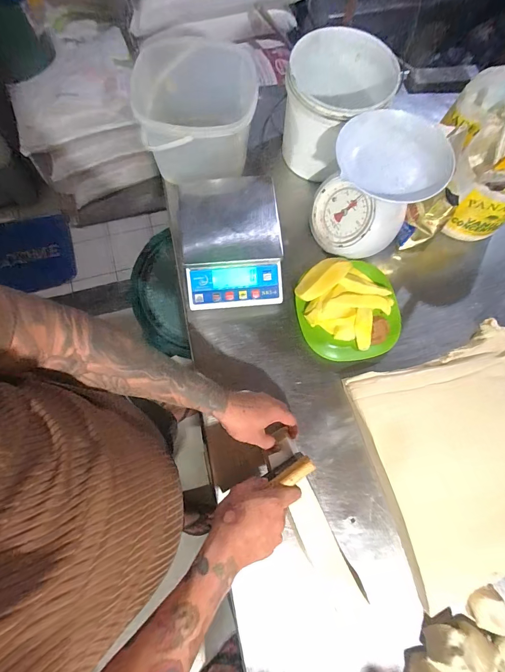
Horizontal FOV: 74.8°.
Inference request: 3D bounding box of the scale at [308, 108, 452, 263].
[{"bbox_3d":[0.224,-0.270,0.619,0.186,0.158,0.206,32,75,7],"label":"scale"}]

